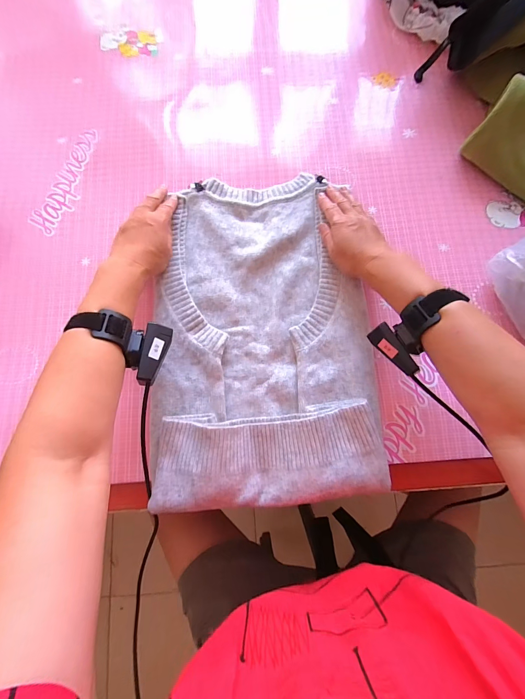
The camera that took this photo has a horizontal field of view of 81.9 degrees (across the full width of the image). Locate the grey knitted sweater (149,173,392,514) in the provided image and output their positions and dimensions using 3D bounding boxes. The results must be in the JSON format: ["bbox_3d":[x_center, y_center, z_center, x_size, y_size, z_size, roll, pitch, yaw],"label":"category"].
[{"bbox_3d":[-0.001,-0.033,0.408,0.280,0.037,0.436,-5,77,-1],"label":"grey knitted sweater"}]

